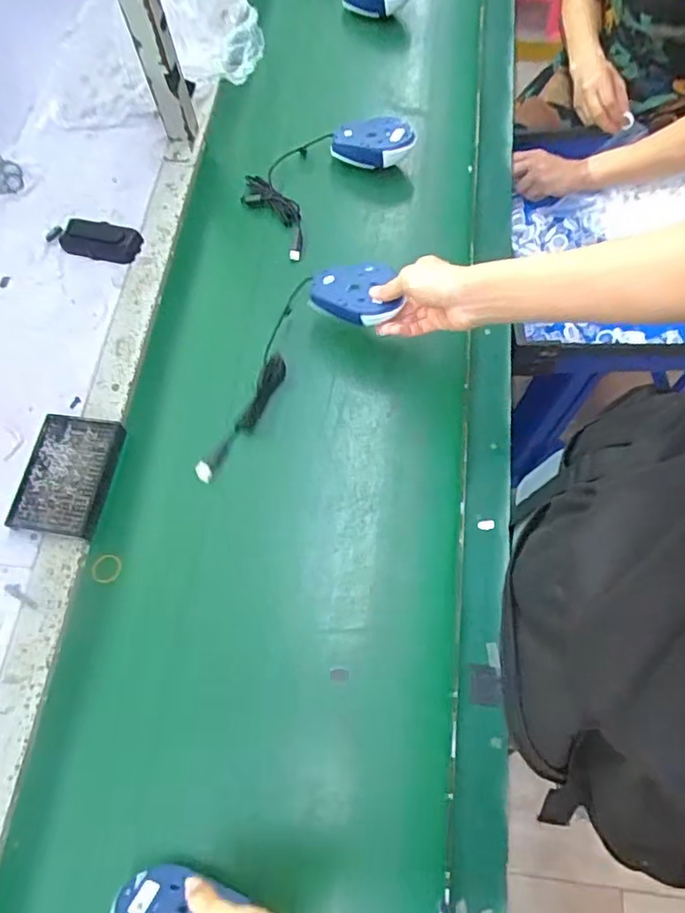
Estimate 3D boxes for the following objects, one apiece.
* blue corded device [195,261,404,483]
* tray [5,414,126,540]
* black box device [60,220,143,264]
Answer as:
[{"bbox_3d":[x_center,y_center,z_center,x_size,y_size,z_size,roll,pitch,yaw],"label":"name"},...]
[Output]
[{"bbox_3d":[-0.066,-0.107,0.649,0.118,0.050,0.307,43,96,17],"label":"blue corded device"},{"bbox_3d":[-0.310,0.019,0.645,0.094,0.018,0.135,9,68,5],"label":"tray"},{"bbox_3d":[-0.333,-0.293,0.777,0.110,0.023,0.051,4,68,3],"label":"black box device"}]

